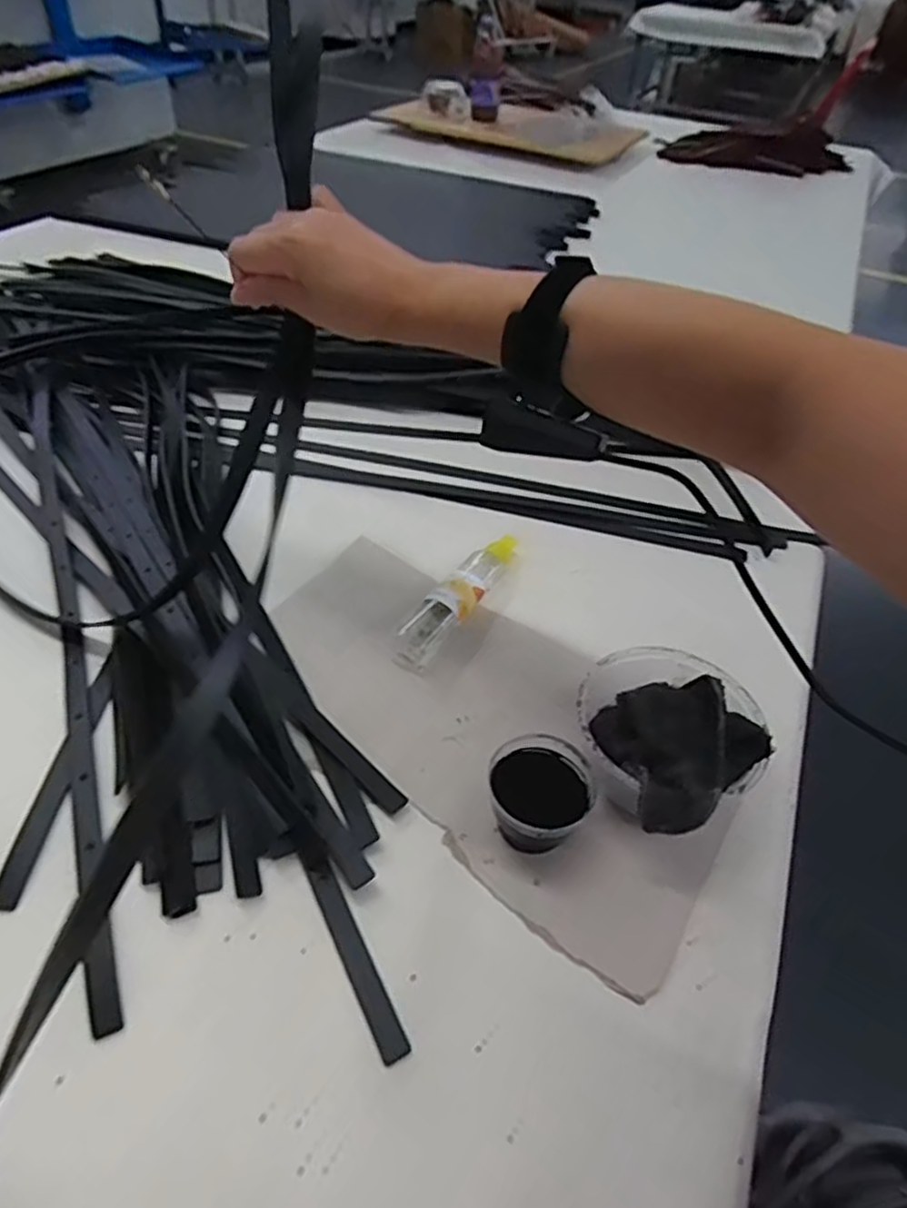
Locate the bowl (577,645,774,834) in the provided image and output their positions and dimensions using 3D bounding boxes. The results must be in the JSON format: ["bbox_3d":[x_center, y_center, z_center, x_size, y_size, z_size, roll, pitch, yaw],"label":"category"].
[{"bbox_3d":[0.131,0.086,0.454,0.115,0.066,0.115,3,44,-3],"label":"bowl"}]

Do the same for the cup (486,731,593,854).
[{"bbox_3d":[0.050,0.117,0.430,0.060,0.049,0.065,3,44,-3],"label":"cup"}]

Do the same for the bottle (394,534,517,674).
[{"bbox_3d":[0.008,-0.010,0.576,0.034,0.032,0.172,27,48,20],"label":"bottle"}]

